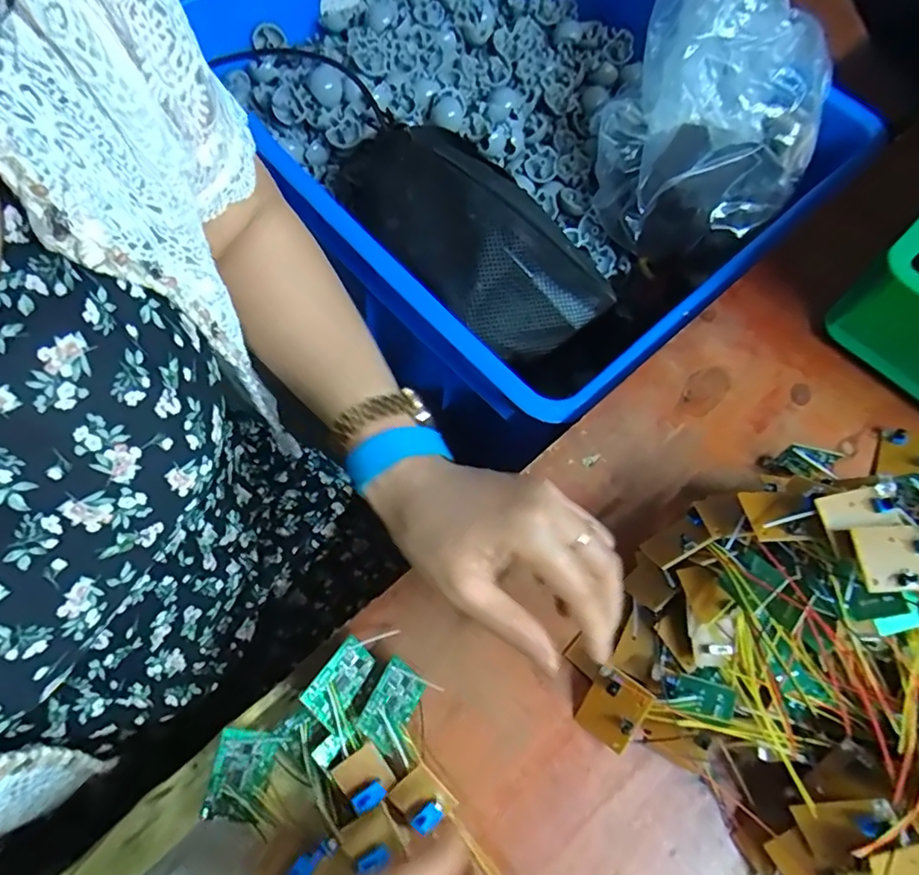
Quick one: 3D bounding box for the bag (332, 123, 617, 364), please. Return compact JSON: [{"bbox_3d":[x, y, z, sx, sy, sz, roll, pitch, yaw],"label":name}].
[{"bbox_3d":[0.006,-0.174,0.501,0.266,0.101,0.119,39,70,-1],"label":"bag"}]

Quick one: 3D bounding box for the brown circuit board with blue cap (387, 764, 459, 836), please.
[{"bbox_3d":[-0.020,0.188,0.290,0.027,0.004,0.024,42,71,12],"label":"brown circuit board with blue cap"}]

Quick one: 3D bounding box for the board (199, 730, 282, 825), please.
[{"bbox_3d":[-0.115,0.179,0.296,0.029,0.004,0.043,14,73,-11],"label":"board"}]

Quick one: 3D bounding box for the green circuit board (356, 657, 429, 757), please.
[{"bbox_3d":[-0.037,0.147,0.309,0.030,0.005,0.041,52,47,-14],"label":"green circuit board"}]

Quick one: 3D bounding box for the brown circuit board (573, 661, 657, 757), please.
[{"bbox_3d":[0.085,0.154,0.315,0.032,0.009,0.045,32,112,30],"label":"brown circuit board"}]

